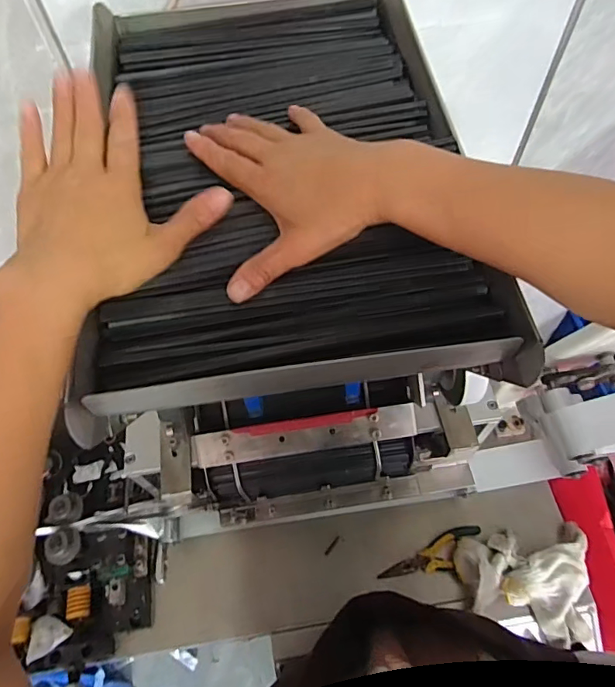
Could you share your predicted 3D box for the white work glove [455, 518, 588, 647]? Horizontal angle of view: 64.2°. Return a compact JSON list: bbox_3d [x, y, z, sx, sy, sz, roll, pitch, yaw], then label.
[{"bbox_3d":[0.301,0.328,0.659,0.179,0.049,0.145,-6,60,-1],"label":"white work glove"}]

